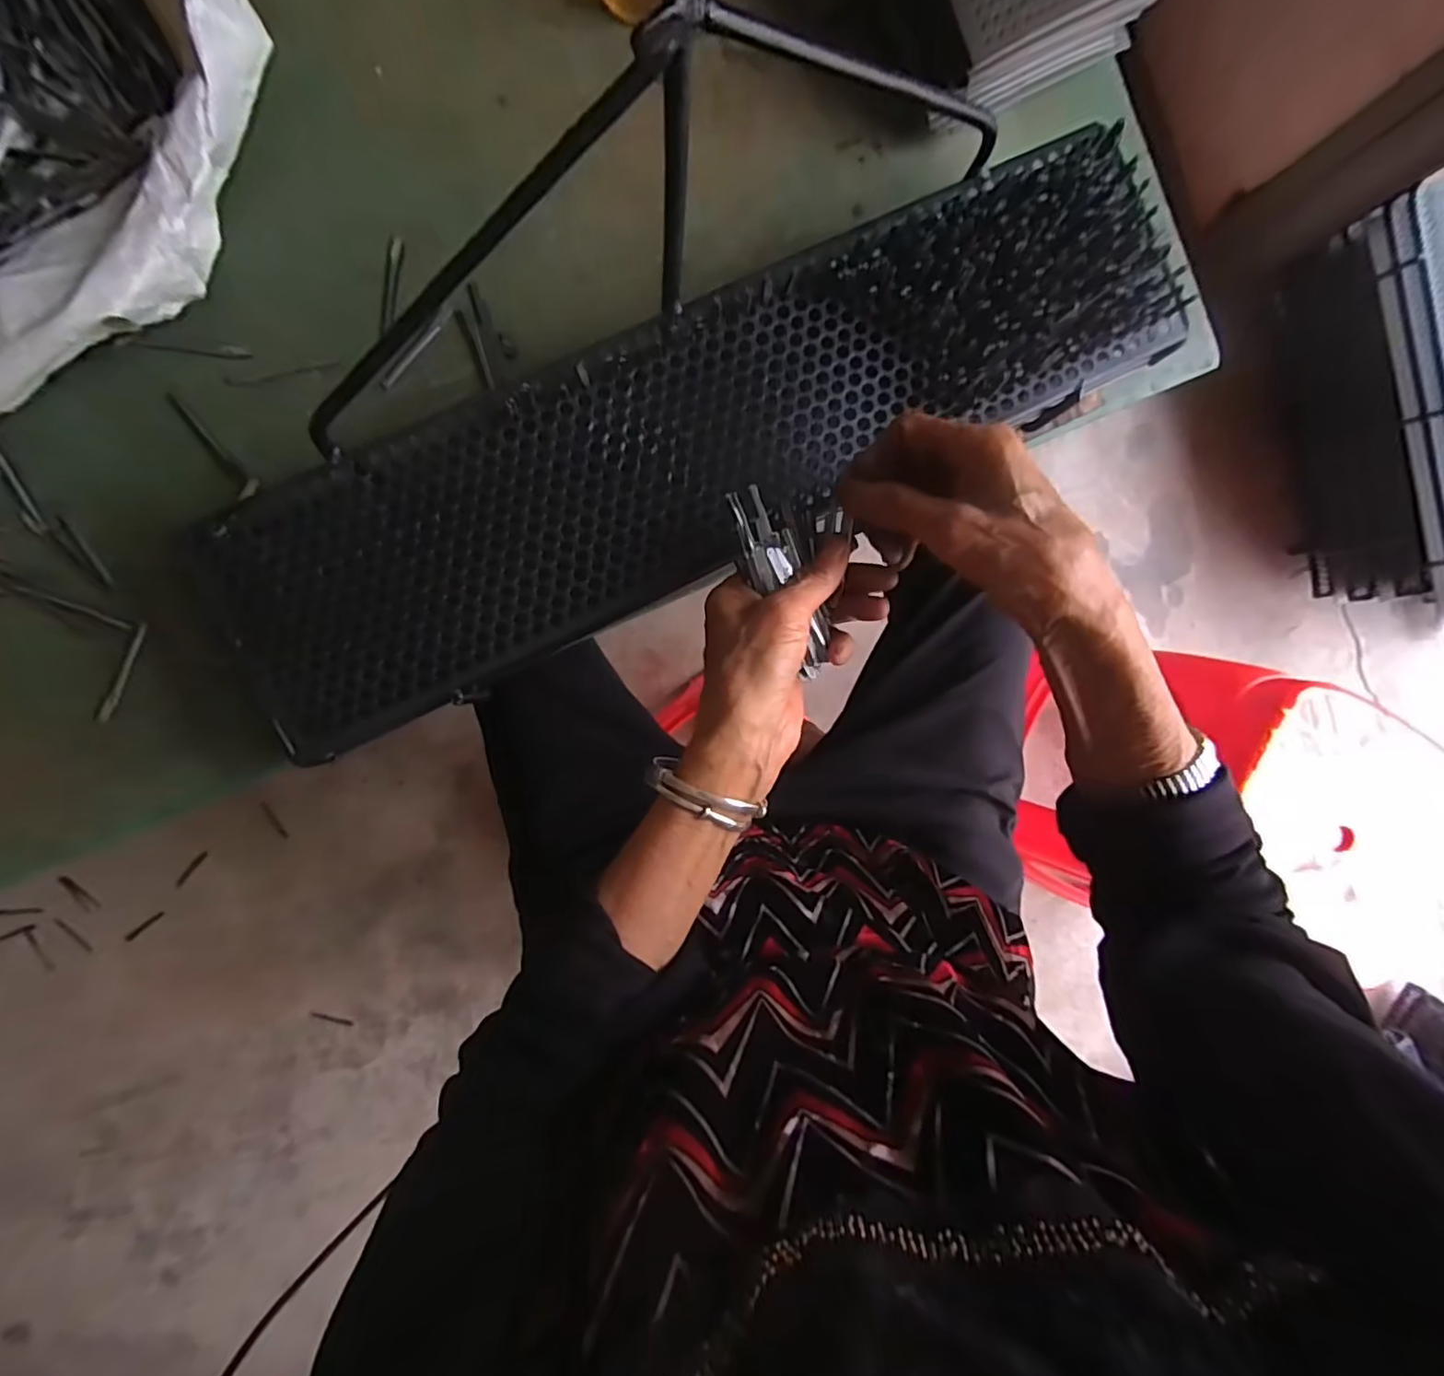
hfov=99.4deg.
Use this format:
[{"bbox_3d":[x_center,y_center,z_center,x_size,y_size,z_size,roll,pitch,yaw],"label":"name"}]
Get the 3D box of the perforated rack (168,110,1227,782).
[{"bbox_3d":[-0.002,-0.152,0.357,0.585,0.043,0.144,-26,95,-6],"label":"perforated rack"}]

